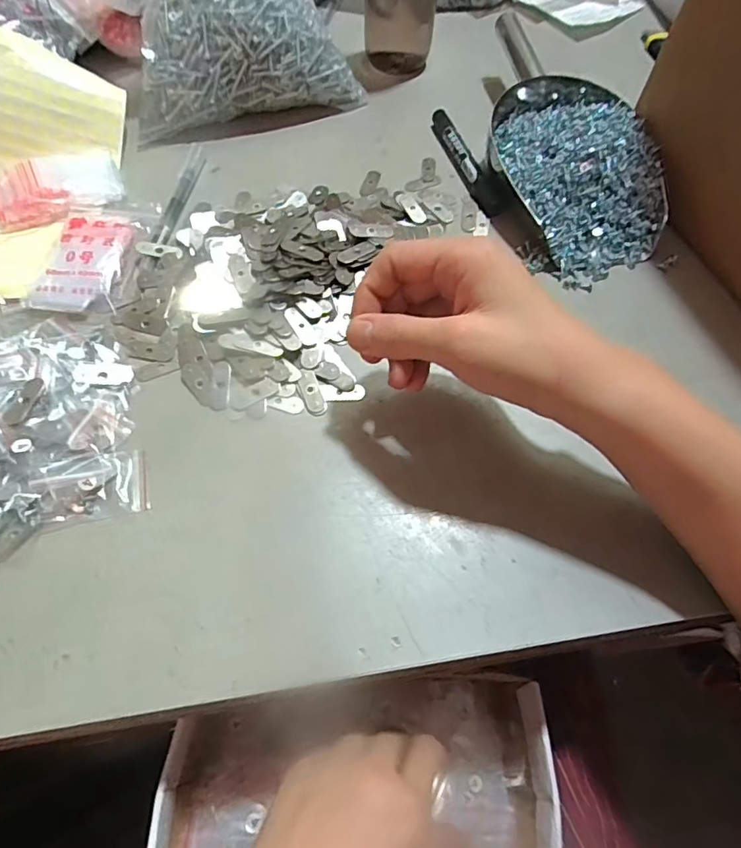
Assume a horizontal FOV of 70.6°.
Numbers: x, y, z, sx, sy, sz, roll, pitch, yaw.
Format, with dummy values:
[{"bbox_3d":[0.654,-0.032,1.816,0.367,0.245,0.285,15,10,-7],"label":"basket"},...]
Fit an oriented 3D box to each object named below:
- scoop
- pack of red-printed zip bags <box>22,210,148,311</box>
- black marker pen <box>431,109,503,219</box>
[{"bbox_3d":[0.155,-0.241,0.444,0.121,0.046,0.278,-8,61,-6],"label":"scoop"},{"bbox_3d":[-0.199,-0.122,0.378,0.059,0.014,0.098,4,61,0],"label":"pack of red-printed zip bags"},{"bbox_3d":[0.080,-0.227,0.452,0.015,0.014,0.138,-14,62,-9],"label":"black marker pen"}]

